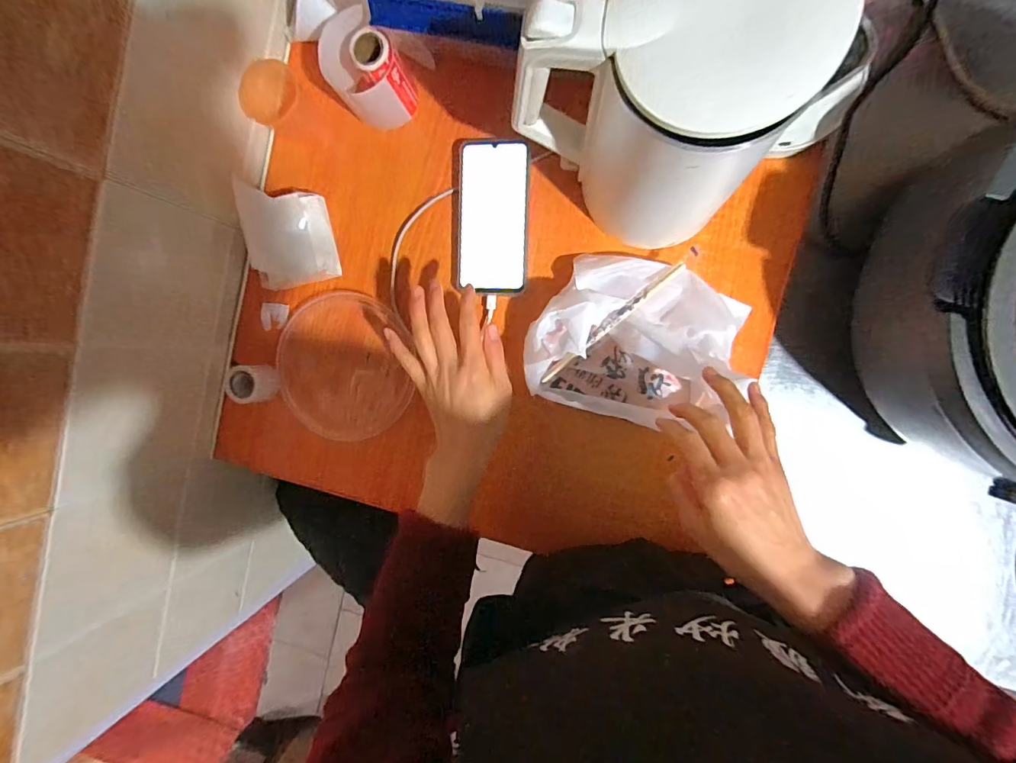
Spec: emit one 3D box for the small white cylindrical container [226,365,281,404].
[{"bbox_3d":[-0.301,0.003,0.544,0.041,0.043,0.045,0,92,9],"label":"small white cylindrical container"}]

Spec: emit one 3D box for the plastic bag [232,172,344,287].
[{"bbox_3d":[-0.246,-0.163,0.520,0.093,0.028,0.106,-13,111,-31],"label":"plastic bag"}]

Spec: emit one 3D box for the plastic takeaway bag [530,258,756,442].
[{"bbox_3d":[0.133,-0.042,0.477,0.206,0.078,0.164,16,94,8],"label":"plastic takeaway bag"}]

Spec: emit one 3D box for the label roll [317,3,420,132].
[{"bbox_3d":[-0.149,-0.328,0.492,0.075,0.081,0.081,0,92,9],"label":"label roll"}]

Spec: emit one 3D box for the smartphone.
[{"bbox_3d":[-0.017,-0.182,0.509,0.077,0.008,0.161,2,95,9],"label":"smartphone"}]

